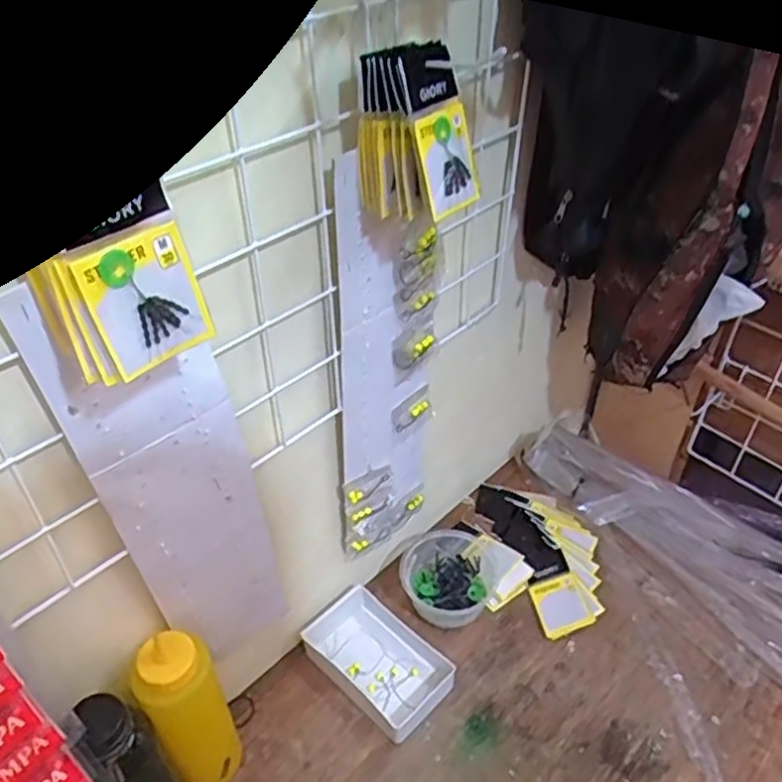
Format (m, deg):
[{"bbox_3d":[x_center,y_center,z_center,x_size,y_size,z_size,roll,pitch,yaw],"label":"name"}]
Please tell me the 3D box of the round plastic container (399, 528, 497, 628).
[{"bbox_3d":[0.059,0.203,0.757,0.093,0.053,0.102,21,45,23],"label":"round plastic container"}]

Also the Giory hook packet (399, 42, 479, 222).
[{"bbox_3d":[0.031,-0.156,0.427,0.046,0.093,0.012,-34,30,-33],"label":"Giory hook packet"}]

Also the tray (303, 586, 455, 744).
[{"bbox_3d":[-0.013,0.266,0.709,0.146,0.030,0.093,33,51,33],"label":"tray"}]

